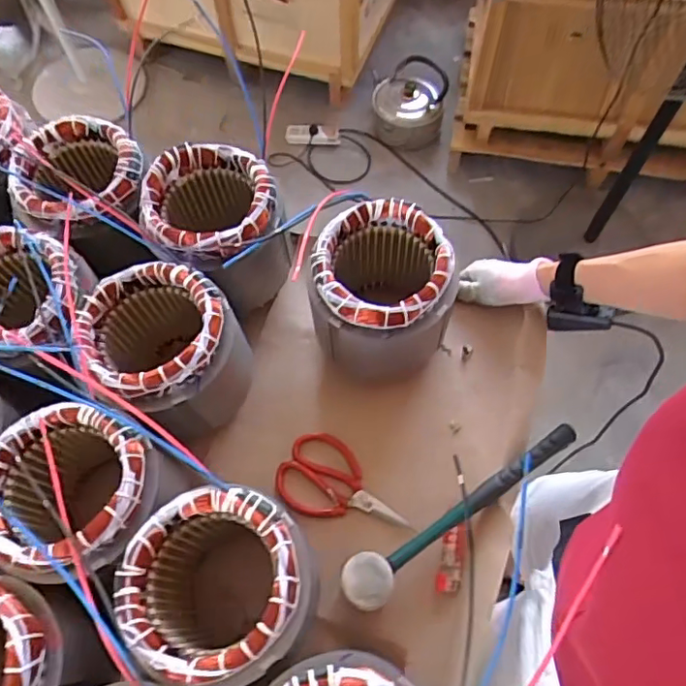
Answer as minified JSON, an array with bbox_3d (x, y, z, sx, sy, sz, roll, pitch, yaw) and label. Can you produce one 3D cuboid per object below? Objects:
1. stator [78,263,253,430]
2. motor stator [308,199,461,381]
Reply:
[{"bbox_3d":[-0.183,0.011,0.609,0.133,0.149,0.134,0,64,-1],"label":"stator"},{"bbox_3d":[0.038,-0.051,0.640,0.137,0.159,0.144,-4,65,-3],"label":"motor stator"}]

